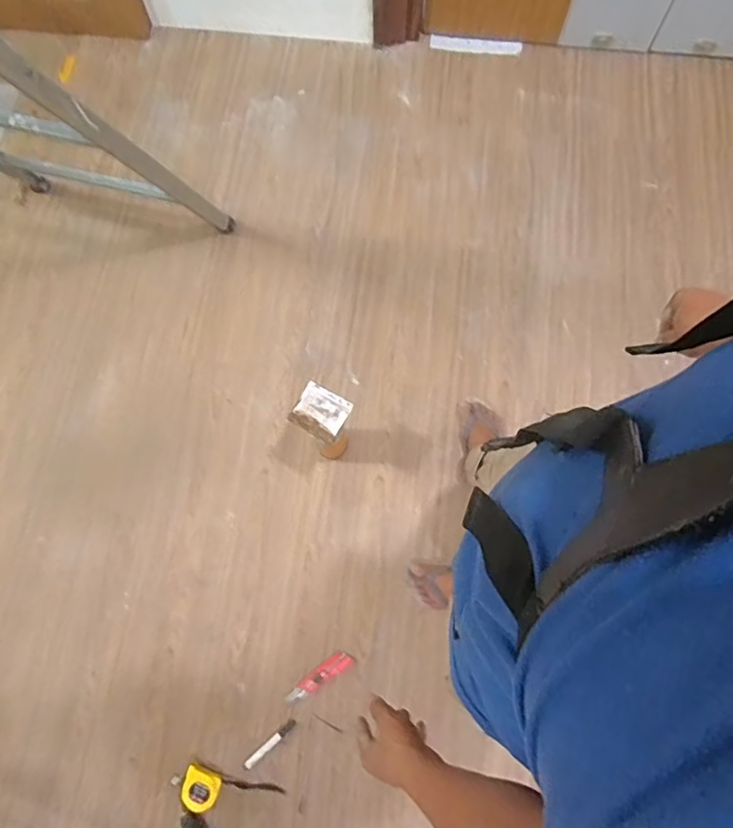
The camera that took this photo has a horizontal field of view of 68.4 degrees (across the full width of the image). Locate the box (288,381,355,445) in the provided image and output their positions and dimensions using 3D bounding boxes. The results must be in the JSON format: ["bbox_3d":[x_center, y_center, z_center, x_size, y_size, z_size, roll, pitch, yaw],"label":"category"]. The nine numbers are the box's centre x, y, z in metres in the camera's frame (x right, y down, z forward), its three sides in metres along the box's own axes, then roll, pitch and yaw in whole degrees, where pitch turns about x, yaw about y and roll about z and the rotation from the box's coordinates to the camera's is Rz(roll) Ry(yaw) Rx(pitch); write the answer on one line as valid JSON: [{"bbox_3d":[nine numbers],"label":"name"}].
[{"bbox_3d":[-0.095,-0.005,1.117,0.105,0.031,0.098,26,76,9],"label":"box"}]

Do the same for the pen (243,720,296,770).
[{"bbox_3d":[-0.215,0.736,1.203,0.136,0.019,0.019,-40,77,-9],"label":"pen"}]

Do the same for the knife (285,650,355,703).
[{"bbox_3d":[-0.107,0.601,1.236,0.166,0.018,0.045,-32,76,-7],"label":"knife"}]

